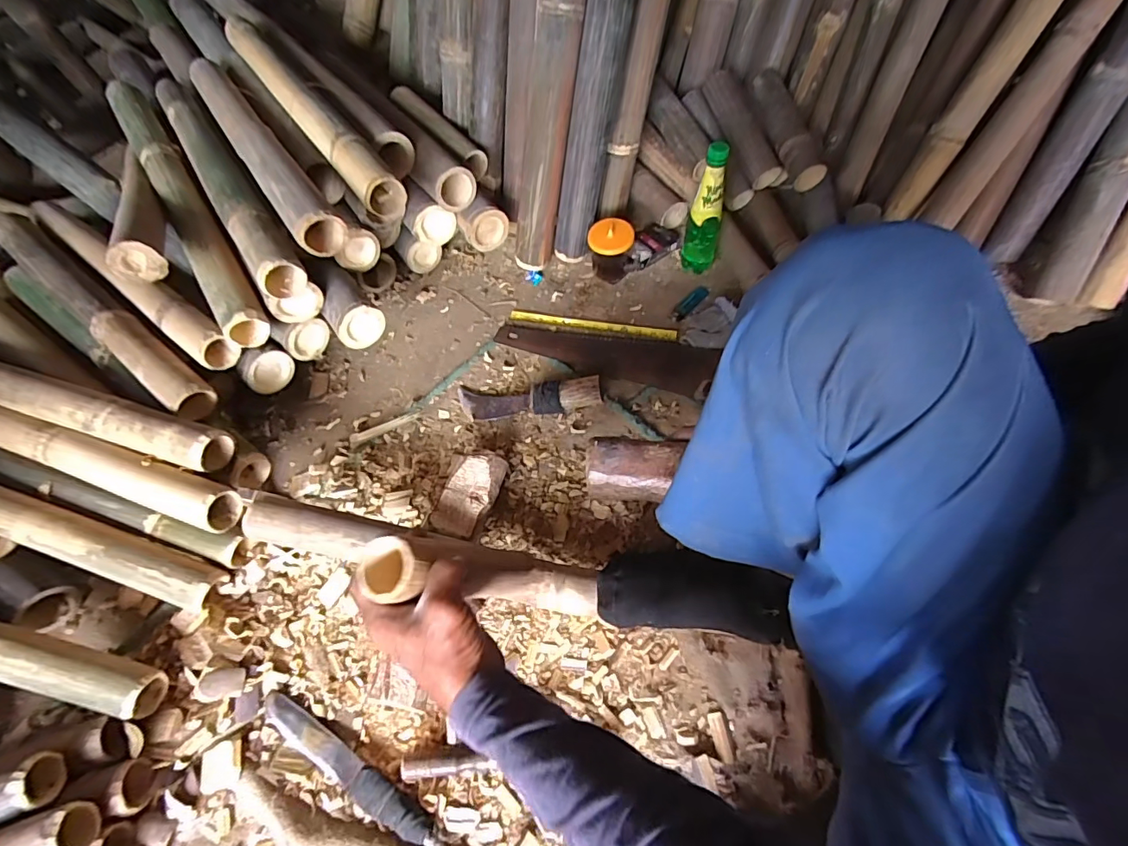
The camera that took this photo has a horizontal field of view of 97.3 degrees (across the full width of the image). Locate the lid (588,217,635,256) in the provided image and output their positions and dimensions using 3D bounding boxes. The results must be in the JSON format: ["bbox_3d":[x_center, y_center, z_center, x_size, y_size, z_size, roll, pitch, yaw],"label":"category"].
[{"bbox_3d":[0.081,-0.322,0.856,0.077,0.017,0.070,11,84,7],"label":"lid"}]

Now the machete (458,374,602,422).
[{"bbox_3d":[-0.058,-0.040,0.797,0.236,0.032,0.056,-6,63,15],"label":"machete"}]

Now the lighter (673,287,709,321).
[{"bbox_3d":[0.220,-0.211,0.870,0.027,0.016,0.088,39,71,24],"label":"lighter"}]

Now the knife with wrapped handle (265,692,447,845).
[{"bbox_3d":[-0.248,0.400,0.572,0.276,0.027,0.035,23,65,18],"label":"knife with wrapped handle"}]

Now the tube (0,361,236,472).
[{"bbox_3d":[-0.753,-0.041,0.706,0.638,0.057,0.060,14,62,13],"label":"tube"}]

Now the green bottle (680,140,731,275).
[{"bbox_3d":[0.238,-0.354,0.824,0.063,0.229,0.061,12,63,12],"label":"green bottle"}]

